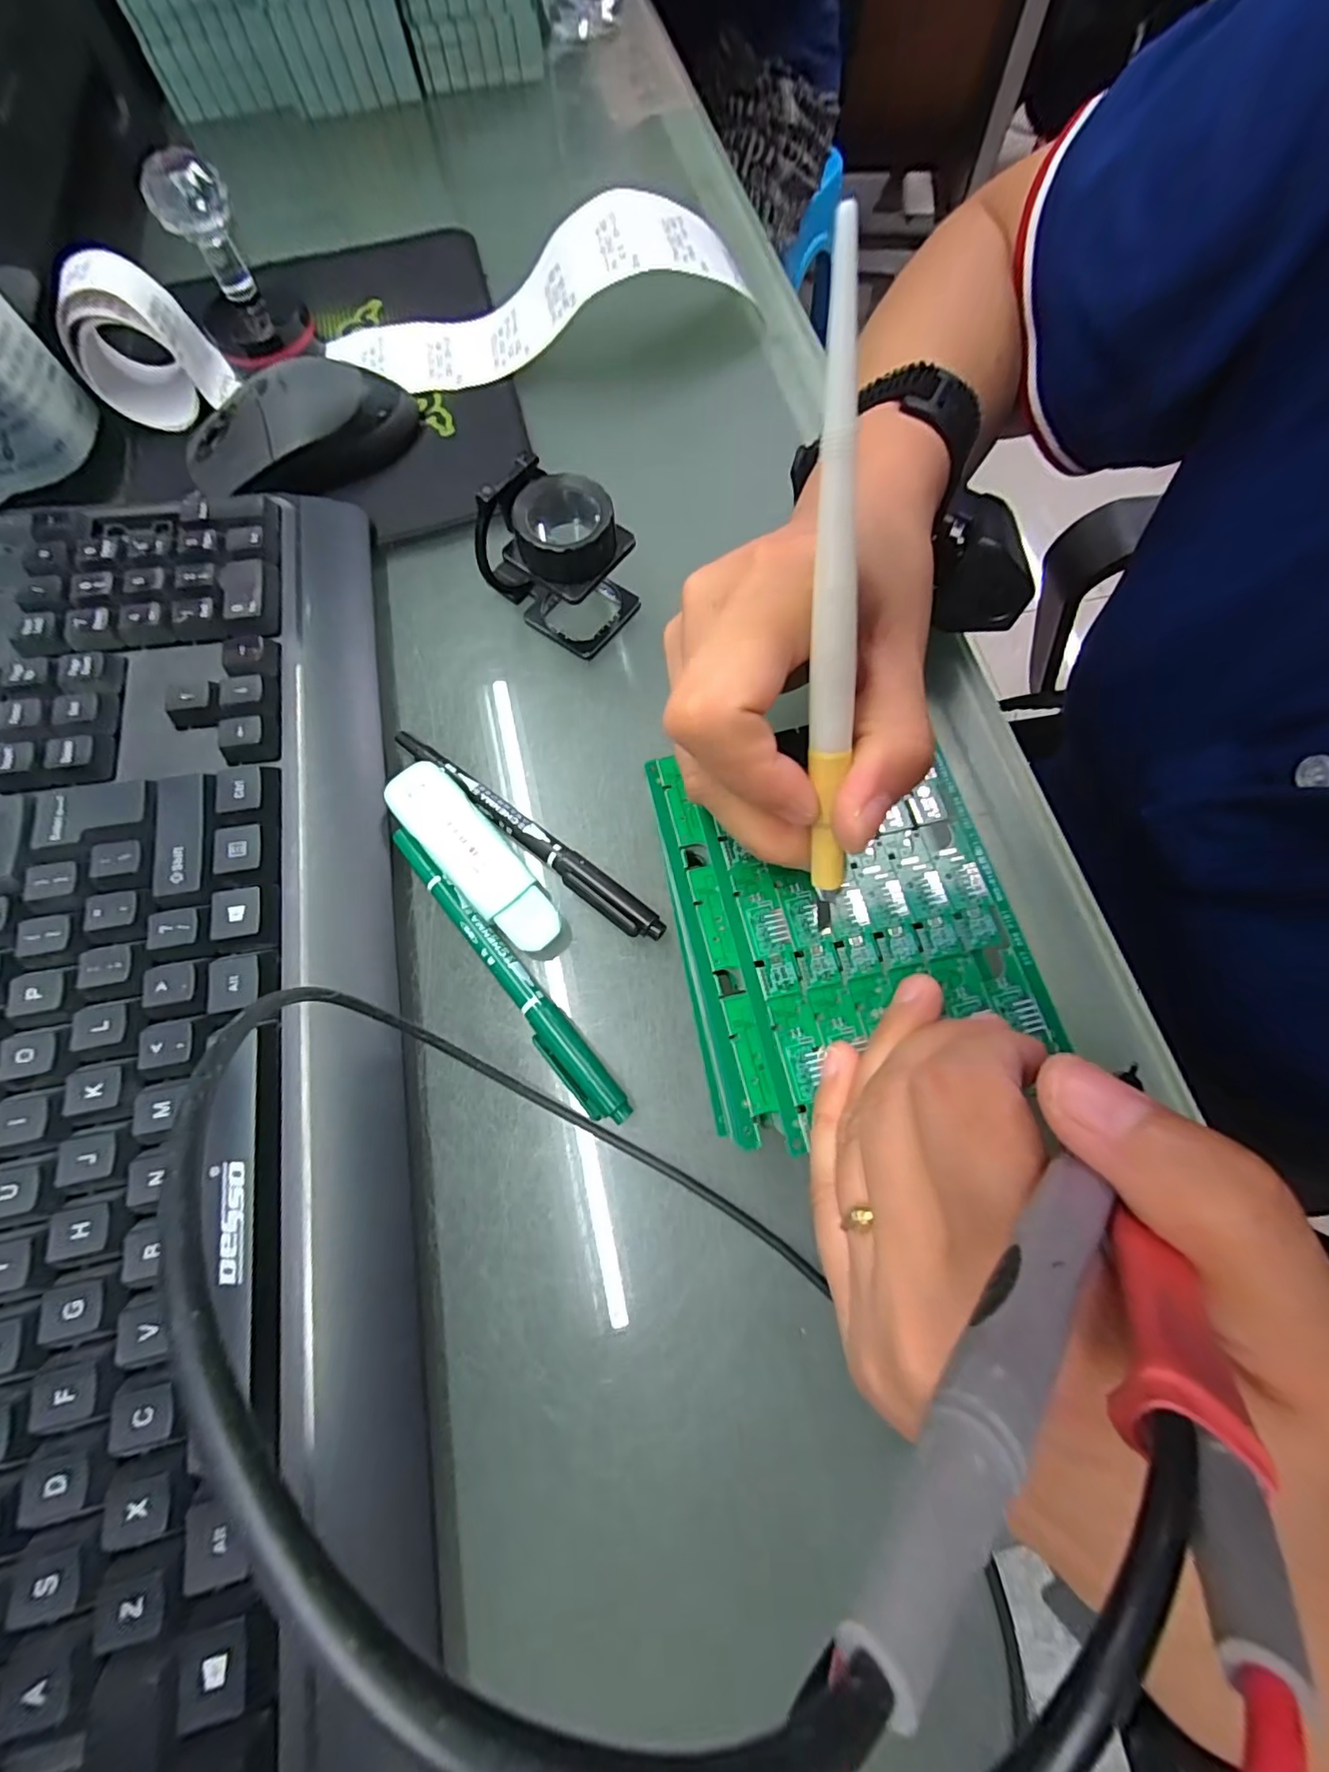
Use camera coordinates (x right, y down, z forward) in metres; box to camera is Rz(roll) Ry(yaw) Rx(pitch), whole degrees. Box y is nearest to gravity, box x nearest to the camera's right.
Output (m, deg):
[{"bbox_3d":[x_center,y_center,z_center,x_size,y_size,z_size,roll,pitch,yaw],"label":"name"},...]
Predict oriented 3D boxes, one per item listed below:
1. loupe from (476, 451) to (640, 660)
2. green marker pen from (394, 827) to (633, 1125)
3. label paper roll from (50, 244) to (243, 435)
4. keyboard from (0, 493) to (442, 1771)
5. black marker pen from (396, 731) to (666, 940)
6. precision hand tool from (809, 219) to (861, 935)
[{"bbox_3d":[-0.046,-0.139,0.243,0.057,0.059,0.044,41,77,13],"label":"loupe"},{"bbox_3d":[-0.059,0.030,0.213,0.014,0.010,0.136,-37,74,-10],"label":"green marker pen"},{"bbox_3d":[-0.273,-0.289,0.303,0.051,0.055,0.065,-9,71,-1],"label":"label paper roll"},{"bbox_3d":[-0.174,0.032,0.199,0.150,0.041,0.423,-13,72,-3],"label":"keyboard"},{"bbox_3d":[-0.056,-0.024,0.229,0.139,0.011,0.014,40,77,13],"label":"black marker pen"},{"bbox_3d":[0.039,-0.051,0.133,0.008,0.140,0.005,-8,30,-1],"label":"precision hand tool"}]

